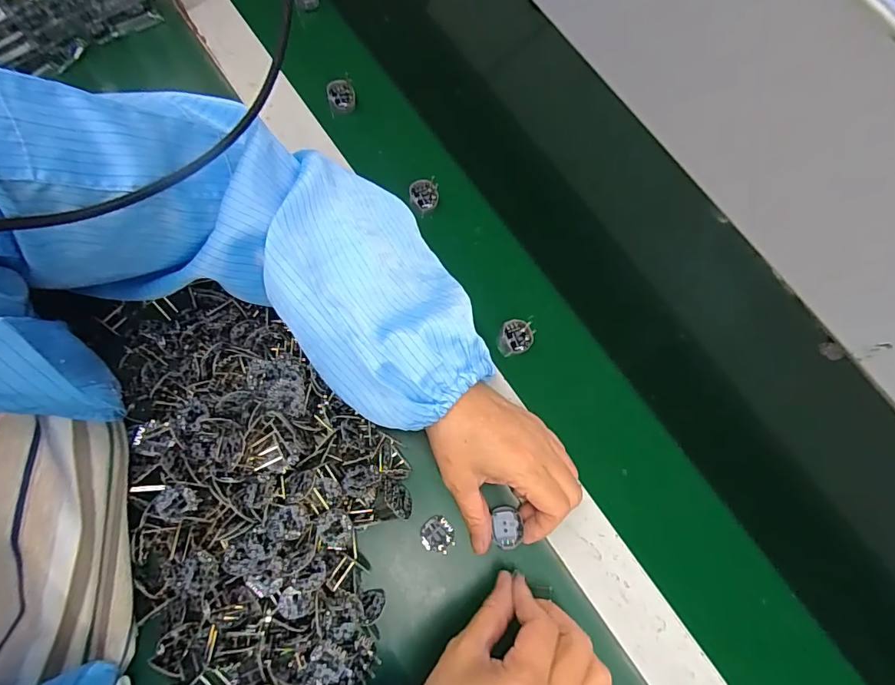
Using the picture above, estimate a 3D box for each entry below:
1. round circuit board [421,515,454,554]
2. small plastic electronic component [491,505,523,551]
[{"bbox_3d":[-0.008,0.143,0.336,0.024,0.007,0.025,2,73,-7],"label":"round circuit board"},{"bbox_3d":[0.044,0.138,0.336,0.021,0.004,0.029,-2,72,-3],"label":"small plastic electronic component"}]

